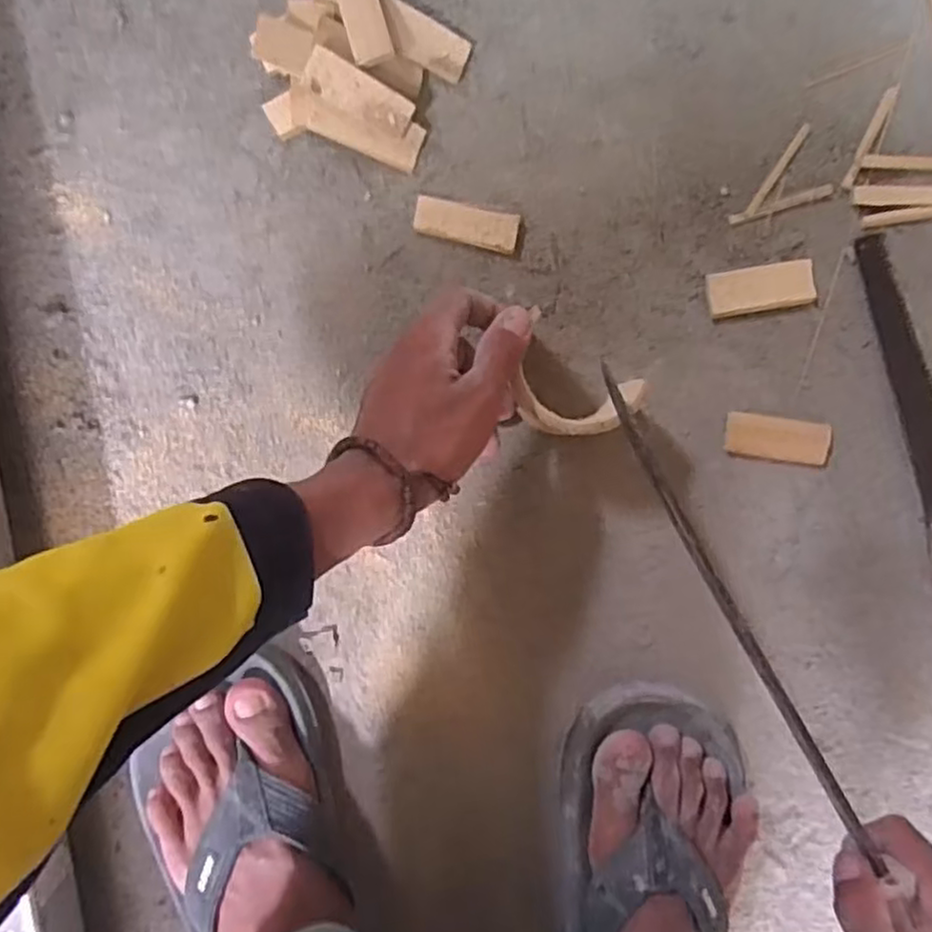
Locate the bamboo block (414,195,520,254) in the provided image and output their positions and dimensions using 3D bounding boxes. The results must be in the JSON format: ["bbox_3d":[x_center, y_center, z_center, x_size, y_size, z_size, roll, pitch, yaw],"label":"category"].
[{"bbox_3d":[0.001,-0.144,0.419,0.062,0.005,0.022,11,95,-2],"label":"bamboo block"}]

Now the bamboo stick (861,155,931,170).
[{"bbox_3d":[0.270,-0.184,0.425,0.058,0.006,0.008,3,95,-1],"label":"bamboo stick"}]

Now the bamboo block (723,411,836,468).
[{"bbox_3d":[0.195,-0.016,0.436,0.064,0.005,0.026,8,95,-2],"label":"bamboo block"}]

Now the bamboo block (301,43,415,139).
[{"bbox_3d":[-0.059,-0.207,0.392,0.060,0.006,0.025,19,121,-21],"label":"bamboo block"}]

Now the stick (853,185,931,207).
[{"bbox_3d":[0.264,-0.163,0.422,0.059,0.004,0.012,1,95,-1],"label":"stick"}]

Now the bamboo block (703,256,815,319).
[{"bbox_3d":[0.181,-0.109,0.429,0.064,0.008,0.027,-9,95,0],"label":"bamboo block"}]

